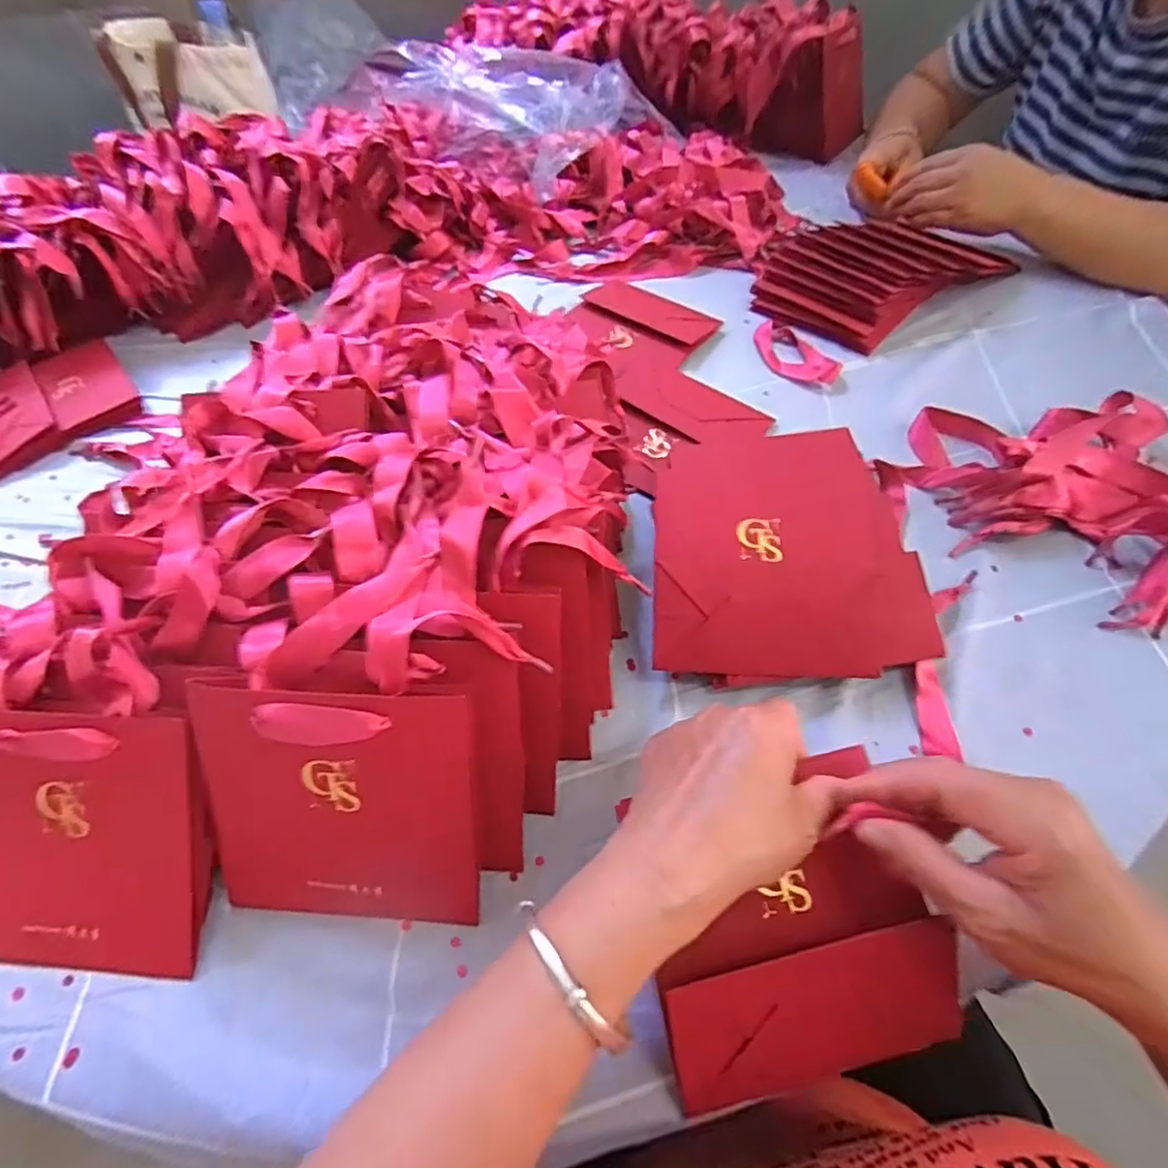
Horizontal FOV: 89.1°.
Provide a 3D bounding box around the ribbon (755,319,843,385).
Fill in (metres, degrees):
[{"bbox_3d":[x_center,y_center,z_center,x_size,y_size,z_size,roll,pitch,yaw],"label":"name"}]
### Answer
[{"bbox_3d":[0.199,-0.223,0.567,0.047,0.014,0.102,-16,56,-7],"label":"ribbon"}]

